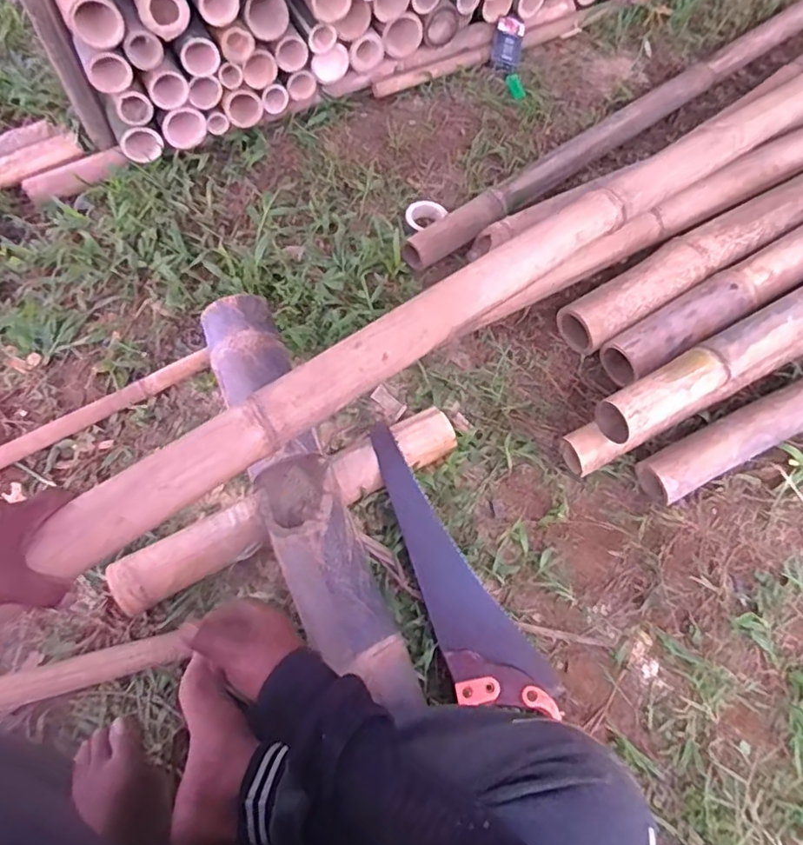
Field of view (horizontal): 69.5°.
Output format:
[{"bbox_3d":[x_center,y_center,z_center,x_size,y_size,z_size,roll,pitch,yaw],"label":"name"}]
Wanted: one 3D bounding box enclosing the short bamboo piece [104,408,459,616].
[{"bbox_3d":[-0.147,0.108,0.783,0.483,0.068,0.080,-27,66,-12],"label":"short bamboo piece"}]

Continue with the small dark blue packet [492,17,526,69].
[{"bbox_3d":[0.229,-0.815,1.245,0.061,0.016,0.101,13,101,7],"label":"small dark blue packet"}]

